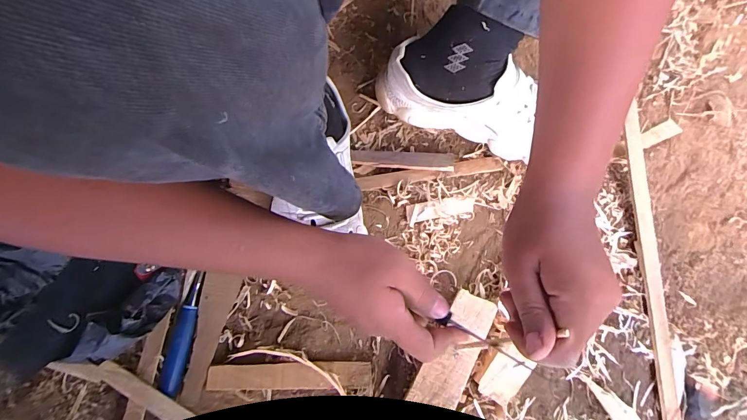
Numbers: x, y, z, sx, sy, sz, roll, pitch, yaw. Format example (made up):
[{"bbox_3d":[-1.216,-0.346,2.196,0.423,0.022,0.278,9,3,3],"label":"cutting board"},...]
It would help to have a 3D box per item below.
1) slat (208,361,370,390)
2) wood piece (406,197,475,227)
[{"bbox_3d":[-0.101,0.200,0.452,0.193,0.012,0.030,-2,74,-1],"label":"slat"},{"bbox_3d":[0.087,-0.001,0.488,0.086,0.011,0.025,-10,74,-4],"label":"wood piece"}]

